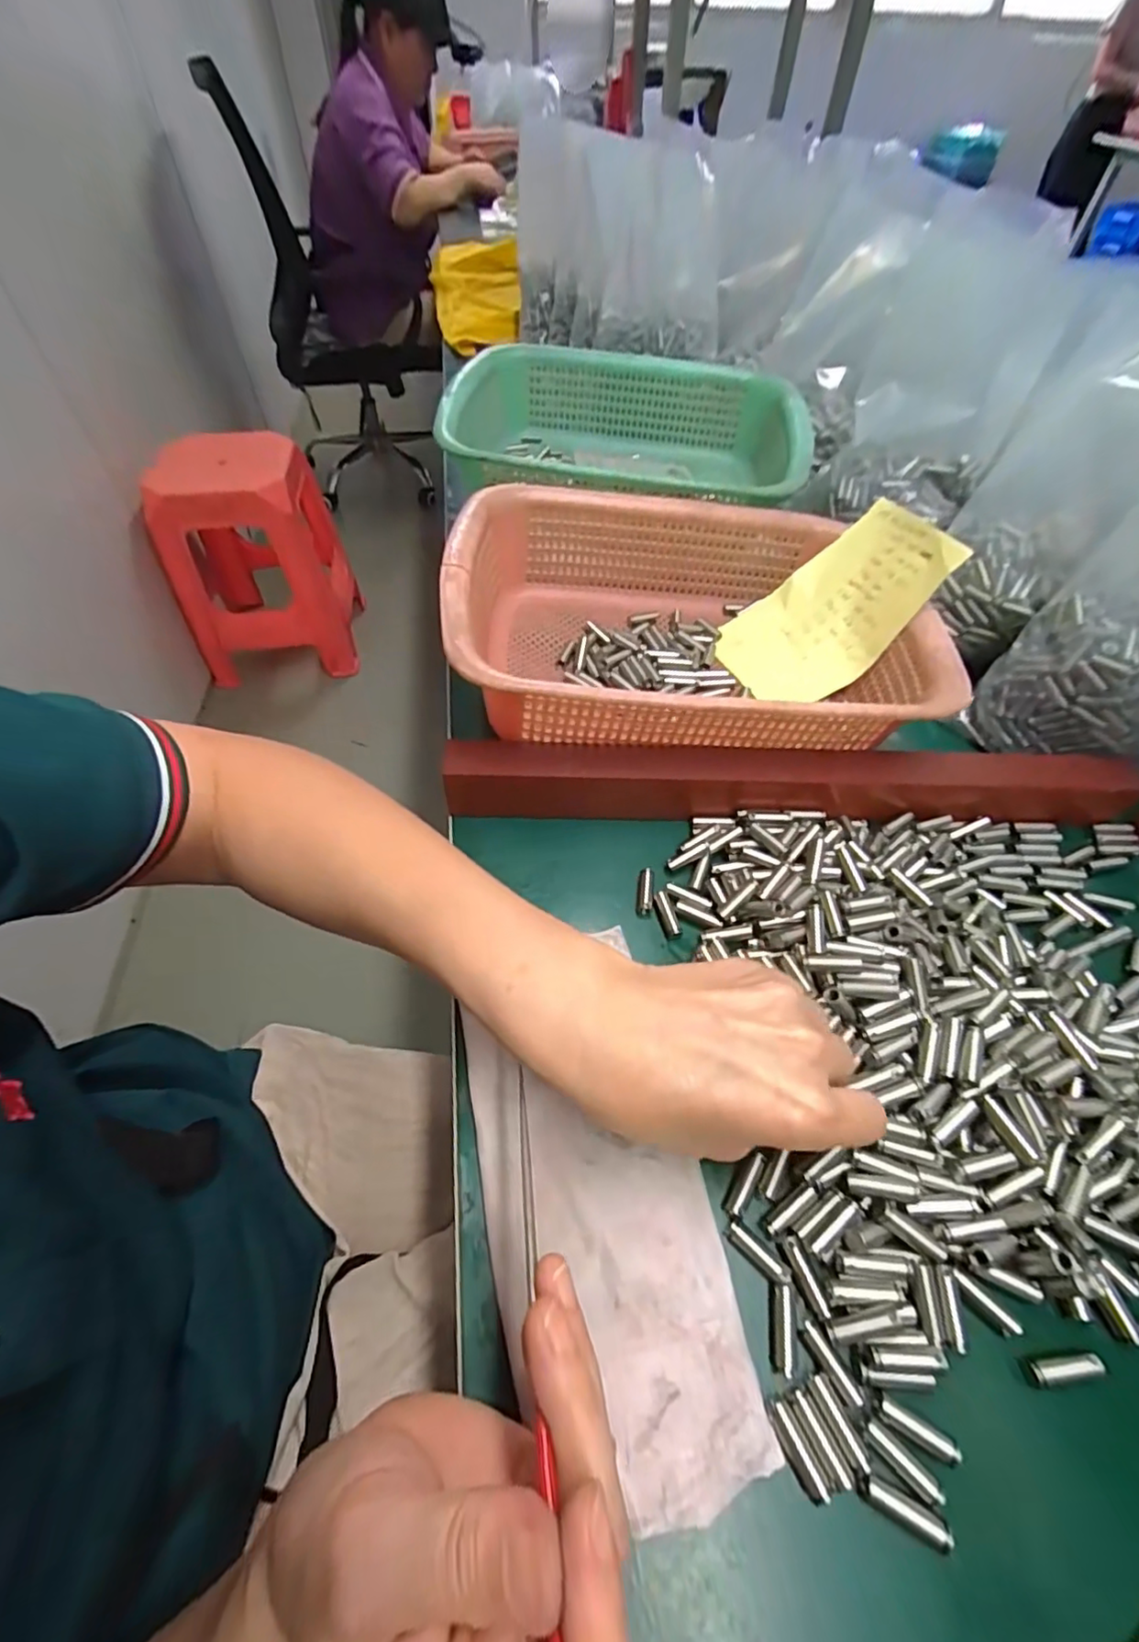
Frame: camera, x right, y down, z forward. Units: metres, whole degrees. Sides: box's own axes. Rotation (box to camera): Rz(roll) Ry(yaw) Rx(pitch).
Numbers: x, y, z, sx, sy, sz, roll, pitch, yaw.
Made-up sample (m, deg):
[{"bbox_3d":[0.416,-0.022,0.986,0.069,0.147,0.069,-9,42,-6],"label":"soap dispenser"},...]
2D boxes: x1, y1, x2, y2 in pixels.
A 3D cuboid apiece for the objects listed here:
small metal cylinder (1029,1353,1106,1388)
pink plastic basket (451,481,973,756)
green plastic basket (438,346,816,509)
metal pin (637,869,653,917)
[{"bbox_3d":[0.171,0.189,0.203,0.024,0.008,0.006,-4,53,-5],"label":"small metal cylinder"},{"bbox_3d":[0.074,-0.134,0.392,0.295,0.077,0.226,1,53,-2],"label":"pink plastic basket"},{"bbox_3d":[0.046,-0.343,0.543,0.303,0.086,0.239,8,54,4],"label":"green plastic basket"},{"bbox_3d":[0.040,0.037,0.312,0.007,0.004,0.026,8,53,3],"label":"metal pin"}]

